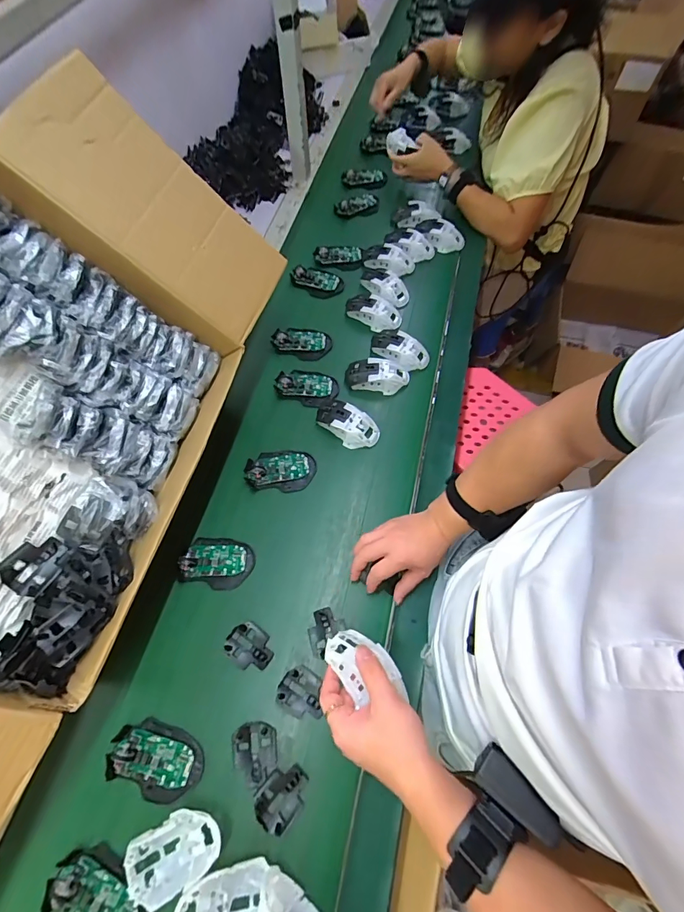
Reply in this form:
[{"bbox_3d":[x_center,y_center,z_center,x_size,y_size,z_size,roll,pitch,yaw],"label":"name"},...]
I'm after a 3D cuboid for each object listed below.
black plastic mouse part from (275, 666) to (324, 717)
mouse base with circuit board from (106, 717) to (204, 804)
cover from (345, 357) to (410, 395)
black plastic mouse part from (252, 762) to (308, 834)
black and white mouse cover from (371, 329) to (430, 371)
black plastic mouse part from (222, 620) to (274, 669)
[{"bbox_3d":[-0.054,0.311,0.532,0.060,0.011,0.054,17,68,8],"label":"black plastic mouse part"},{"bbox_3d":[-0.231,0.376,0.498,0.112,0.018,0.071,24,59,7],"label":"mouse base with circuit board"},{"bbox_3d":[0.066,-0.151,0.738,0.115,0.029,0.056,8,67,4],"label":"cover"},{"bbox_3d":[-0.071,0.407,0.479,0.050,0.015,0.066,42,73,16],"label":"black plastic mouse part"},{"bbox_3d":[0.109,-0.204,0.759,0.113,0.030,0.064,28,70,12],"label":"black and white mouse cover"},{"bbox_3d":[-0.127,0.265,0.557,0.066,0.015,0.052,34,71,14],"label":"black plastic mouse part"}]

